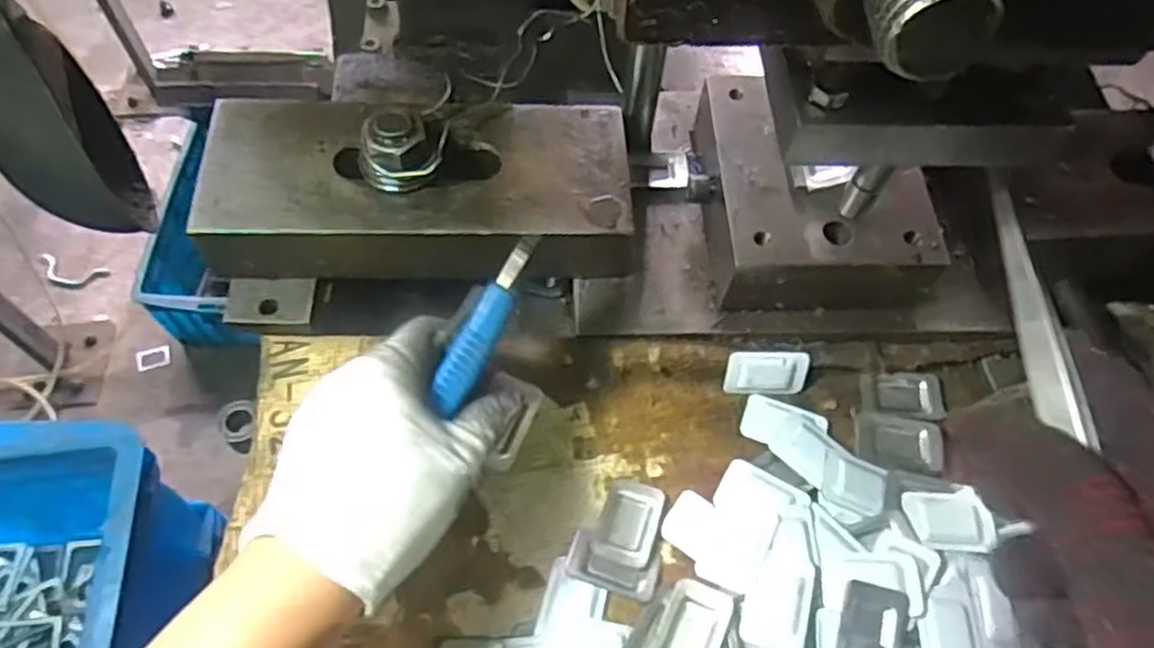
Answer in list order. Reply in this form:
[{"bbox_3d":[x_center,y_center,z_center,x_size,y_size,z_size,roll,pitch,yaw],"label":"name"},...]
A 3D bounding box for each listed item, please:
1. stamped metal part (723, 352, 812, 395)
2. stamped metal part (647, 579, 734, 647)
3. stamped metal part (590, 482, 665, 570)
[{"bbox_3d":[0.095,0.025,0.379,0.040,0.025,0.005,1,28,-3],"label":"stamped metal part"},{"bbox_3d":[0.049,0.131,0.325,0.027,0.004,0.040,24,63,9],"label":"stamped metal part"},{"bbox_3d":[0.024,0.091,0.350,0.026,0.009,0.041,17,62,6],"label":"stamped metal part"}]

